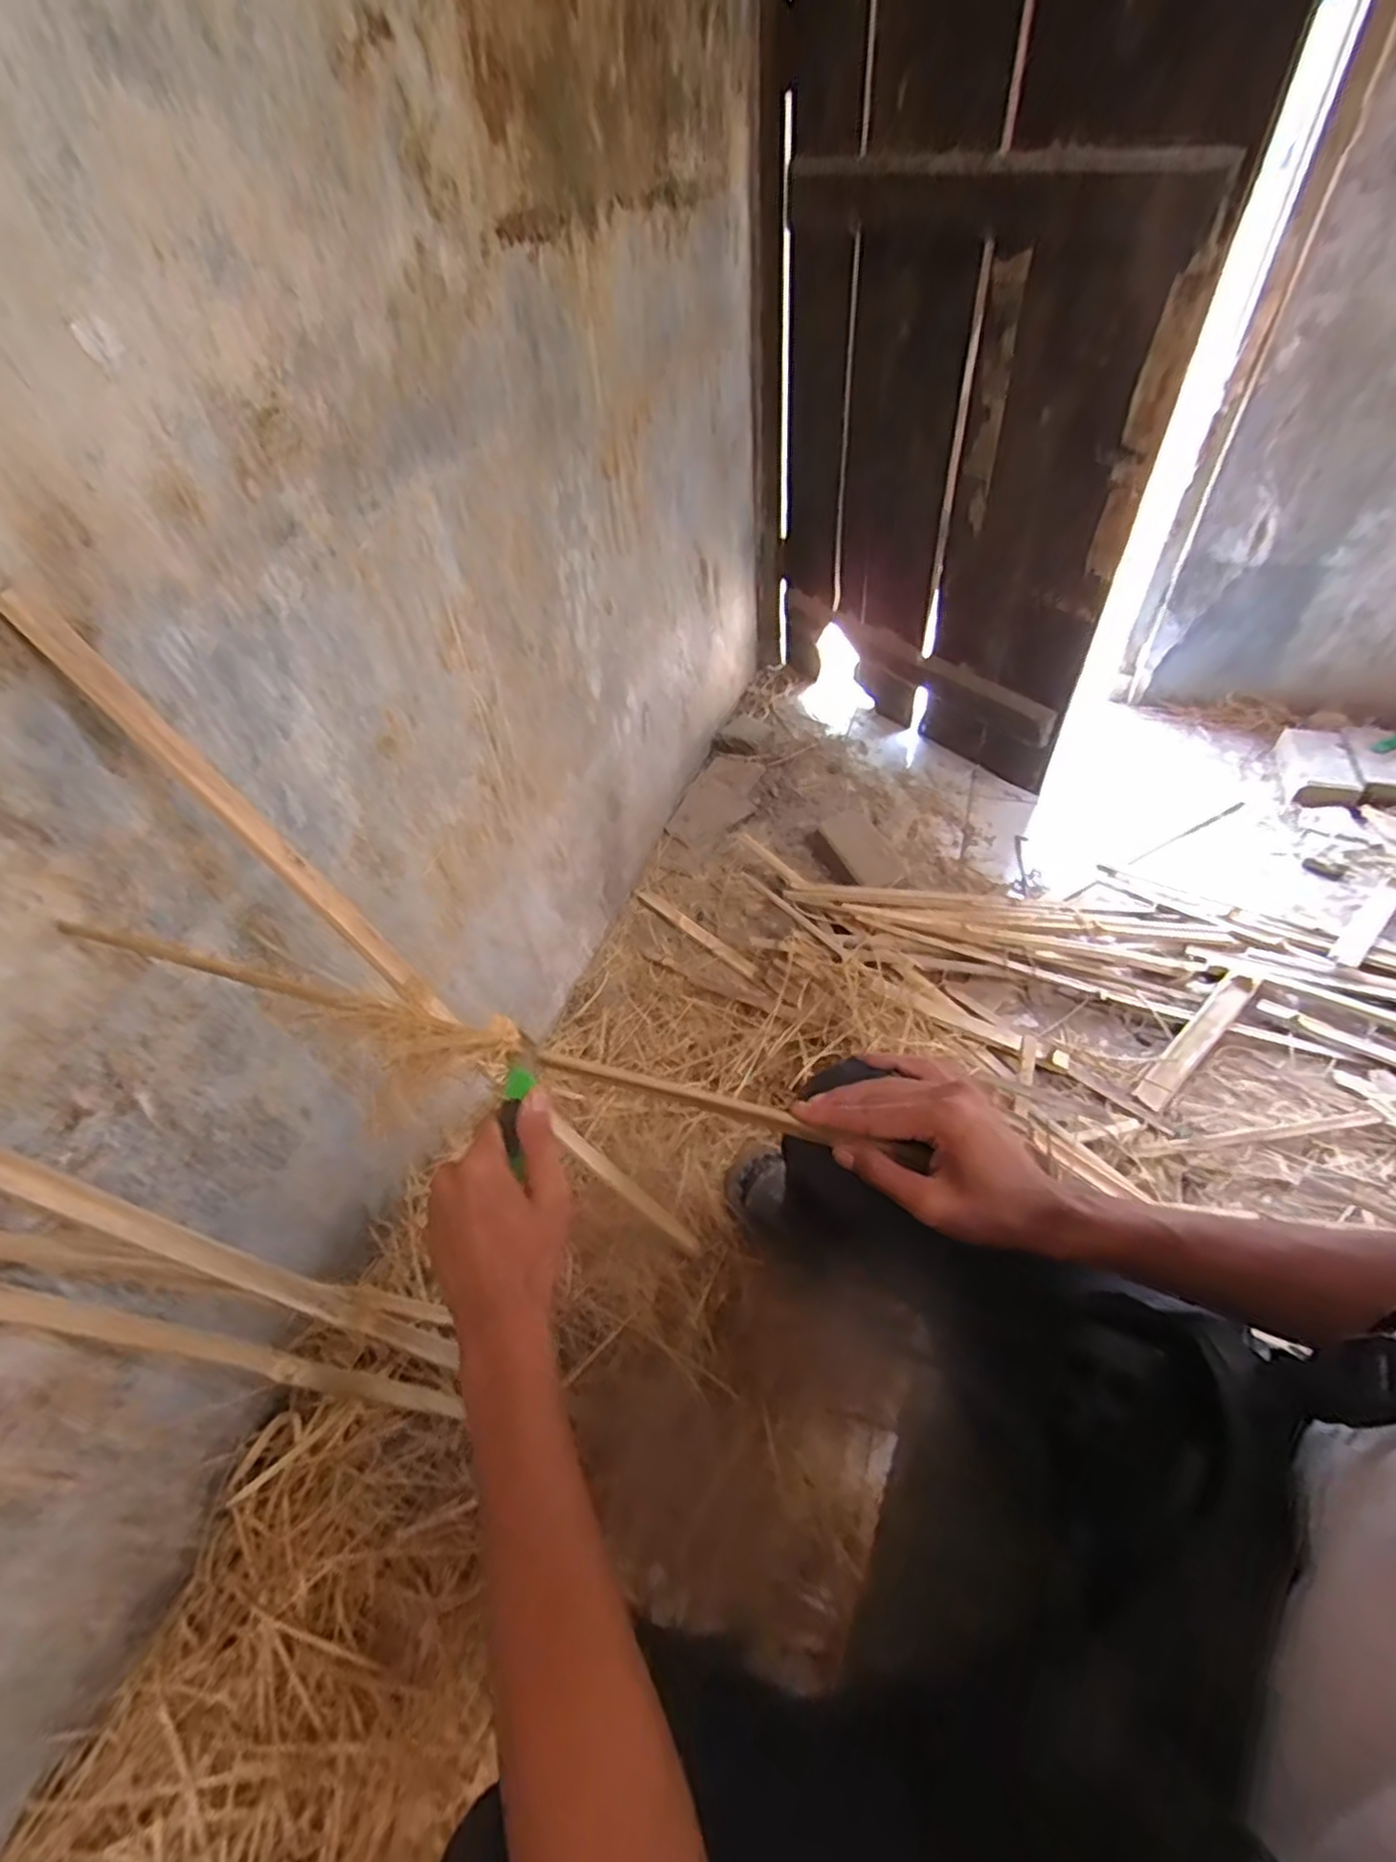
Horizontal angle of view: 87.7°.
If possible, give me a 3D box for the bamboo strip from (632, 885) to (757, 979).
[{"bbox_3d":[-0.009,-0.005,1.349,0.033,0.007,0.317,-31,49,-29],"label":"bamboo strip"}]

